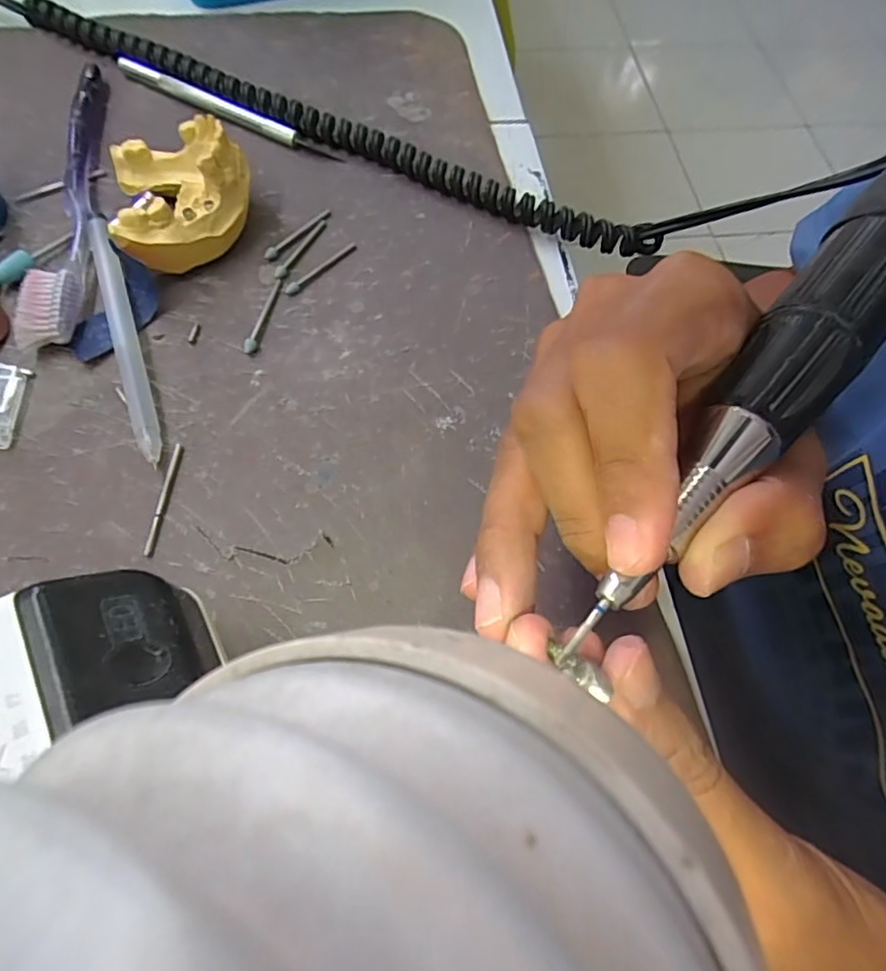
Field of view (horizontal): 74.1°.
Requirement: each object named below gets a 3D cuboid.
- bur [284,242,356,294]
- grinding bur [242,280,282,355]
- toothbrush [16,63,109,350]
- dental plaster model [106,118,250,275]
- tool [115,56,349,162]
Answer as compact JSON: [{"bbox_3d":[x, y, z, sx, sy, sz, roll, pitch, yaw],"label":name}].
[{"bbox_3d":[-0.055,-0.100,0.265,0.006,0.004,0.042,38,68,14],"label":"bur"},{"bbox_3d":[-0.077,-0.074,0.252,0.005,0.004,0.041,9,64,1],"label":"grinding bur"},{"bbox_3d":[-0.171,-0.138,0.273,0.020,0.012,0.184,-7,65,-7],"label":"toothbrush"},{"bbox_3d":[-0.114,-0.131,0.259,0.058,0.037,0.072,-14,66,-10],"label":"dental plaster model"},{"bbox_3d":[-0.116,-0.198,0.308,0.135,0.009,0.007,26,65,9],"label":"tool"}]

